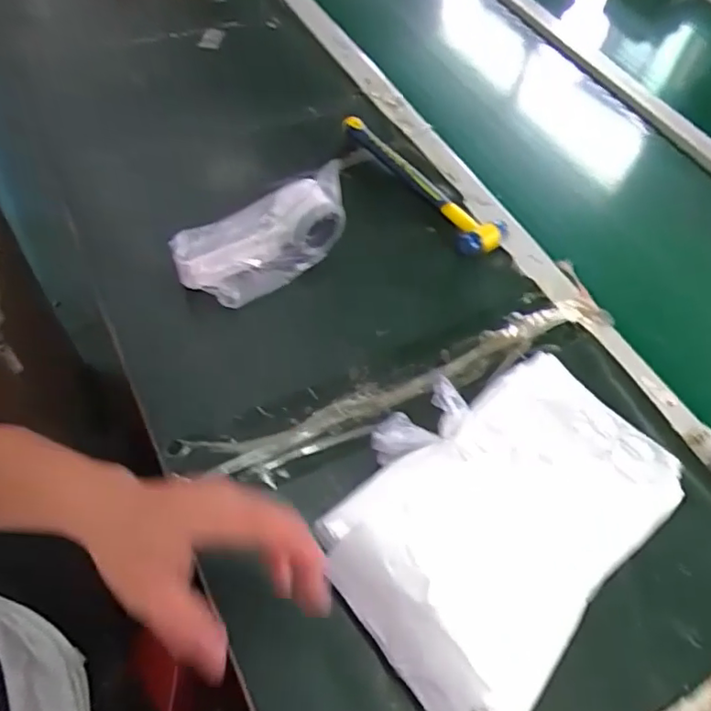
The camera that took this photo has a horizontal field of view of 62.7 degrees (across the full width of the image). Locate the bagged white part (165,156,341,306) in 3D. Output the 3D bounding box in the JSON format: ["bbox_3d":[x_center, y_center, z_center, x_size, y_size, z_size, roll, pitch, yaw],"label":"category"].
[{"bbox_3d":[-0.088,-0.112,0.577,0.176,0.083,0.071,-24,62,-19],"label":"bagged white part"}]

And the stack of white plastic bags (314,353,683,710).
[{"bbox_3d":[0.096,0.115,0.438,0.195,0.062,0.249,39,63,19],"label":"stack of white plastic bags"}]

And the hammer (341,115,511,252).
[{"bbox_3d":[0.081,-0.205,0.679,0.065,0.026,0.245,-27,63,-20],"label":"hammer"}]

